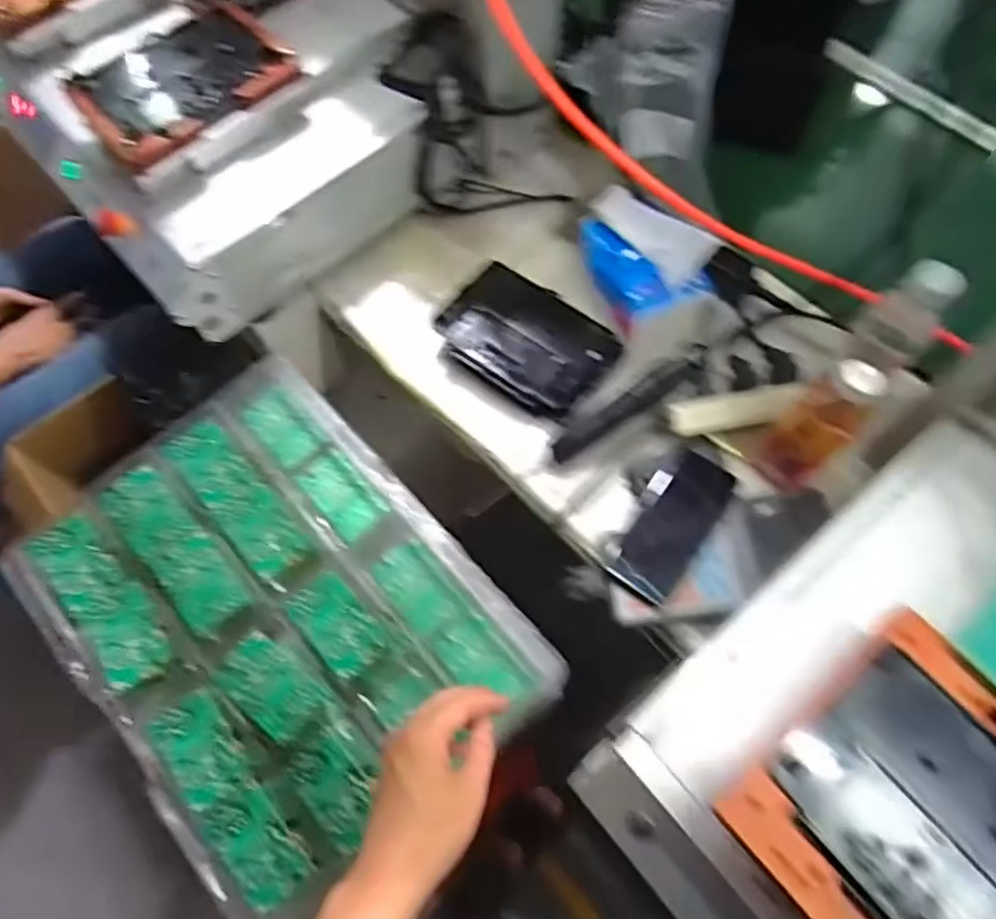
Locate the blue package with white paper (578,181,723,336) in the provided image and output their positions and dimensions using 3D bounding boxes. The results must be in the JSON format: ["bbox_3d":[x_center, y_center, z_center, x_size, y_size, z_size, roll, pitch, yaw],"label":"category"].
[{"bbox_3d":[0.171,-0.241,0.793,0.109,0.068,0.156,-21,67,-8],"label":"blue package with white paper"}]

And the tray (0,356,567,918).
[{"bbox_3d":[-0.219,0.156,0.700,0.359,0.065,0.470,-40,71,-15],"label":"tray"}]

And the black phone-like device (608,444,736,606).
[{"bbox_3d":[0.187,0.067,0.715,0.068,0.007,0.160,30,78,20],"label":"black phone-like device"}]

